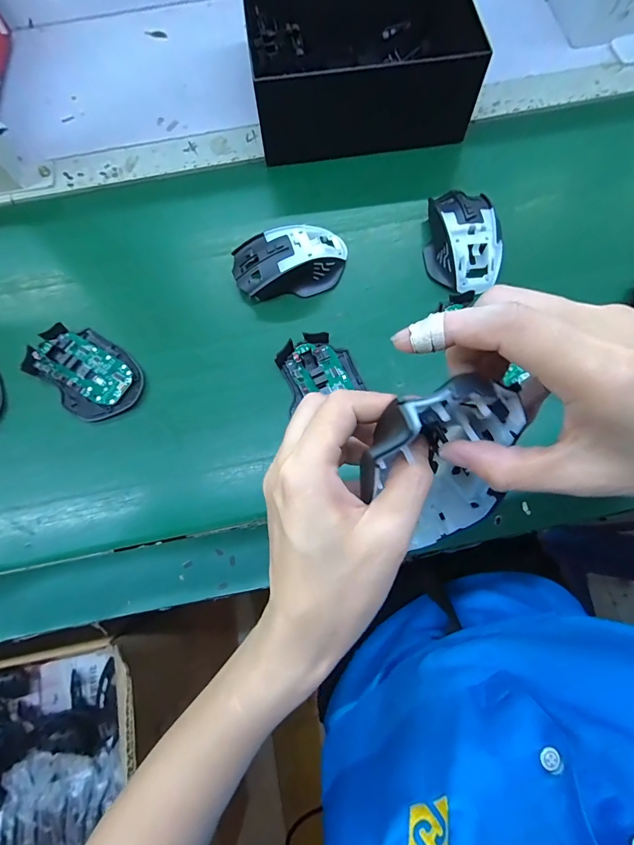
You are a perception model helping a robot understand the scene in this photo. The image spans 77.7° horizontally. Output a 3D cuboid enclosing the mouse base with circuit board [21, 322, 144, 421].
[{"bbox_3d":[-0.221,-0.051,0.376,0.112,0.017,0.071,39,78,12],"label":"mouse base with circuit board"}]

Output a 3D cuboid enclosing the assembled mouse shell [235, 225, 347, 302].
[{"bbox_3d":[-0.026,-0.163,0.393,0.112,0.035,0.061,-11,73,-2],"label":"assembled mouse shell"}]

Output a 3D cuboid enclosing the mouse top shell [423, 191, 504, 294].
[{"bbox_3d":[0.148,-0.187,0.395,0.072,0.035,0.116,-1,73,1],"label":"mouse top shell"}]

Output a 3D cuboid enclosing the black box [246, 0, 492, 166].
[{"bbox_3d":[0.042,-0.421,0.445,0.223,0.082,0.215,-8,73,-1],"label":"black box"}]

